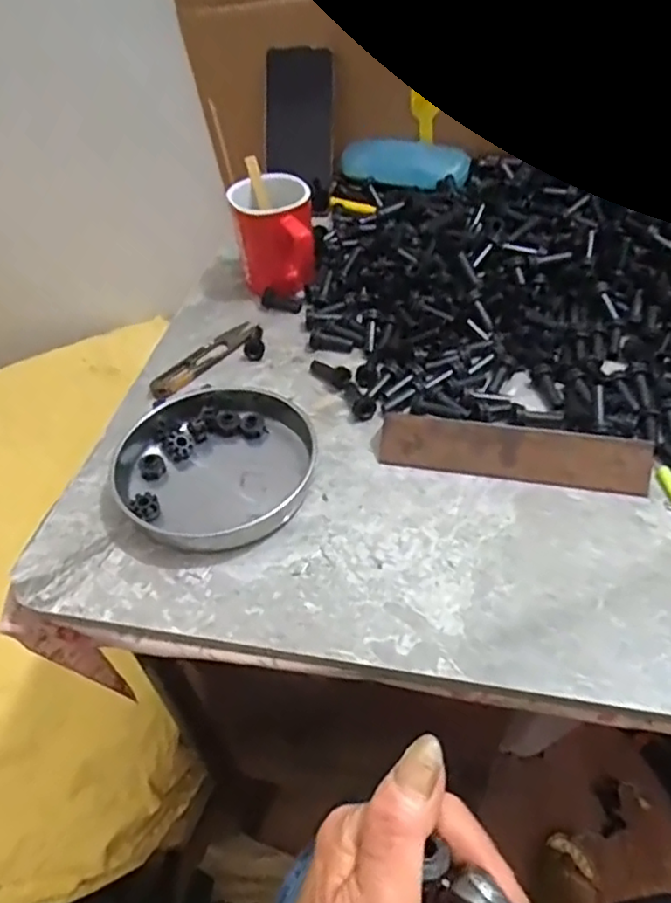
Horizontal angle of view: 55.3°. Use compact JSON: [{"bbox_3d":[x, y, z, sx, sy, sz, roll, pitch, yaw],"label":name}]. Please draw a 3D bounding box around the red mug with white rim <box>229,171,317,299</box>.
[{"bbox_3d":[-0.056,-0.199,0.598,0.071,0.079,0.107,-11,47,-6],"label":"red mug with white rim"}]

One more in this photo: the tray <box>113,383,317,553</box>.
[{"bbox_3d":[-0.087,0.003,0.462,0.145,0.021,0.141,-3,46,3],"label":"tray"}]

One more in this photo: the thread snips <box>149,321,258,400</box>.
[{"bbox_3d":[-0.114,-0.082,0.557,0.028,0.011,0.113,28,55,28],"label":"thread snips"}]

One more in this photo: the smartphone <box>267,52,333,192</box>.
[{"bbox_3d":[-0.040,-0.373,0.722,0.072,0.136,0.013,-4,39,-12],"label":"smartphone"}]

